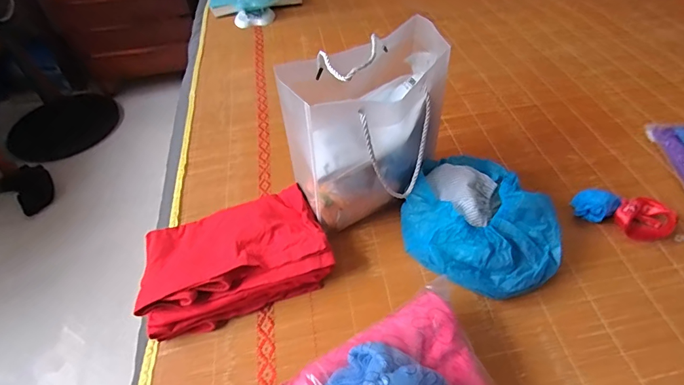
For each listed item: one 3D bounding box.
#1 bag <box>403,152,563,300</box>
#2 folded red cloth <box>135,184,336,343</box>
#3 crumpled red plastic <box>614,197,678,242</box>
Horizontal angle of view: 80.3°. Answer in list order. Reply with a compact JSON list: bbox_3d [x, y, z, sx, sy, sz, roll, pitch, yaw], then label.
[{"bbox_3d":[0.175,0.046,0.551,0.166,0.091,0.205,-21,50,-13],"label":"bag"},{"bbox_3d":[-0.146,0.088,0.558,0.240,0.068,0.148,-15,47,-10],"label":"folded red cloth"},{"bbox_3d":[0.425,0.039,0.572,0.076,0.039,0.060,-17,48,-11],"label":"crumpled red plastic"}]

